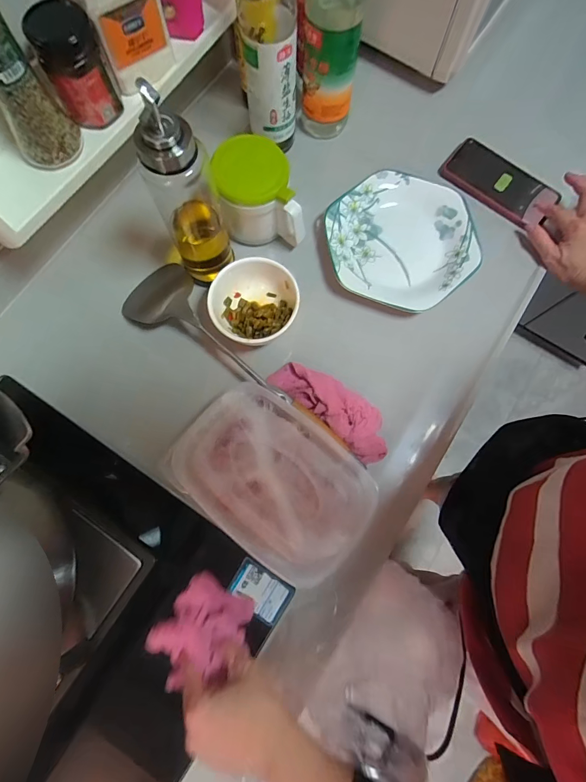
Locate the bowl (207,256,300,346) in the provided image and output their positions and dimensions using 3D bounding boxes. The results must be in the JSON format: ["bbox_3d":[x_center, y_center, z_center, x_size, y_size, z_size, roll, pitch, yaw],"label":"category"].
[{"bbox_3d":[-0.049,-0.107,0.485,0.107,0.059,0.110,0,77,-1],"label":"bowl"}]

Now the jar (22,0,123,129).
[{"bbox_3d":[-0.221,-0.328,0.388,0.063,0.090,0.048,-24,78,-6],"label":"jar"}]

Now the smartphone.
[{"bbox_3d":[0.305,-0.310,0.565,0.165,0.014,0.085,37,79,8],"label":"smartphone"}]

